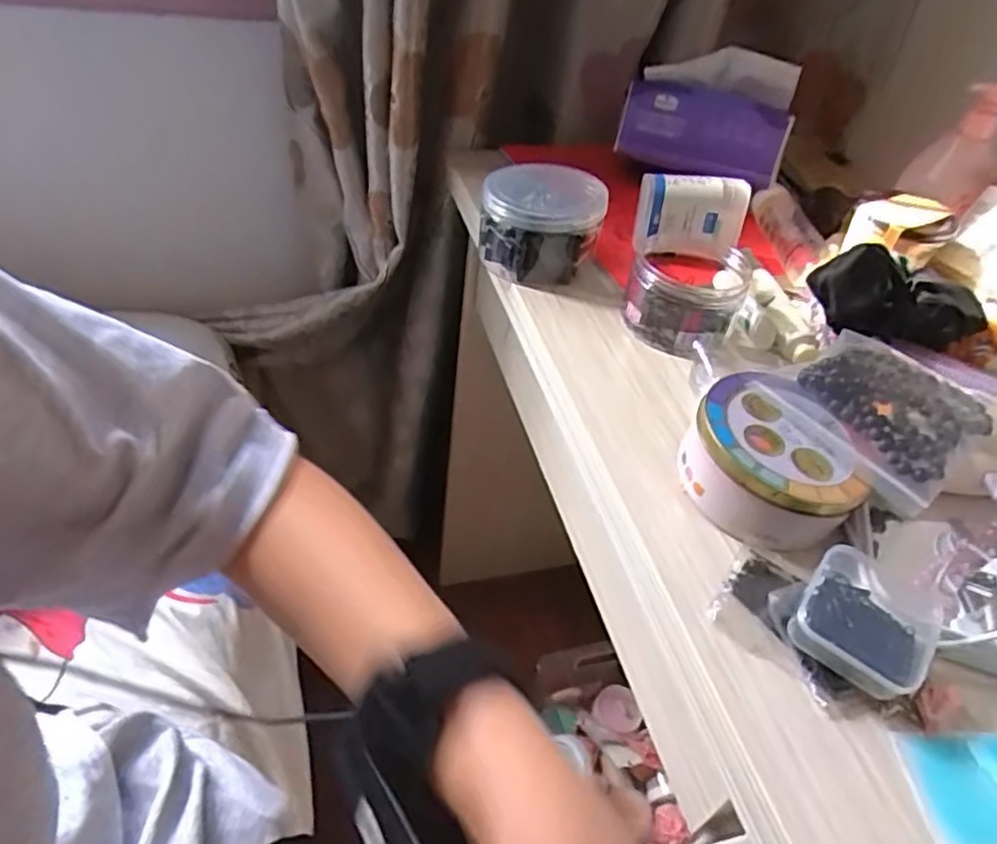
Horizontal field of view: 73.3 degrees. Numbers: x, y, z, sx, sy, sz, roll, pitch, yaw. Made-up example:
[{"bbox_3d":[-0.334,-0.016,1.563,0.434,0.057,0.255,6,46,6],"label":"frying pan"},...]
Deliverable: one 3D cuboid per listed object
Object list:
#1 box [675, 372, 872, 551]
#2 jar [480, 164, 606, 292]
[{"bbox_3d":[0.153,0.021,0.368,0.083,0.052,0.087,5,43,-4],"label":"box"},{"bbox_3d":[0.034,-0.155,0.529,0.090,0.070,0.073,27,46,19],"label":"jar"}]

